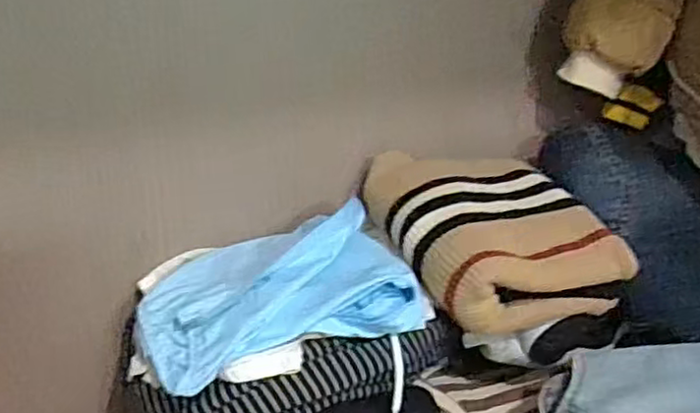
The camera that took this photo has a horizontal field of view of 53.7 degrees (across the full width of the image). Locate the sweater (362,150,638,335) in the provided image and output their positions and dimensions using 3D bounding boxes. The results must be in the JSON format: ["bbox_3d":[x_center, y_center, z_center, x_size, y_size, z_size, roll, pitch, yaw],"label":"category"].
[{"bbox_3d":[0.122,0.024,0.624,0.175,0.091,0.187,-6,23,-14],"label":"sweater"}]

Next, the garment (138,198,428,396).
[{"bbox_3d":[-0.066,0.058,0.578,0.216,0.067,0.176,-7,23,-16],"label":"garment"}]

